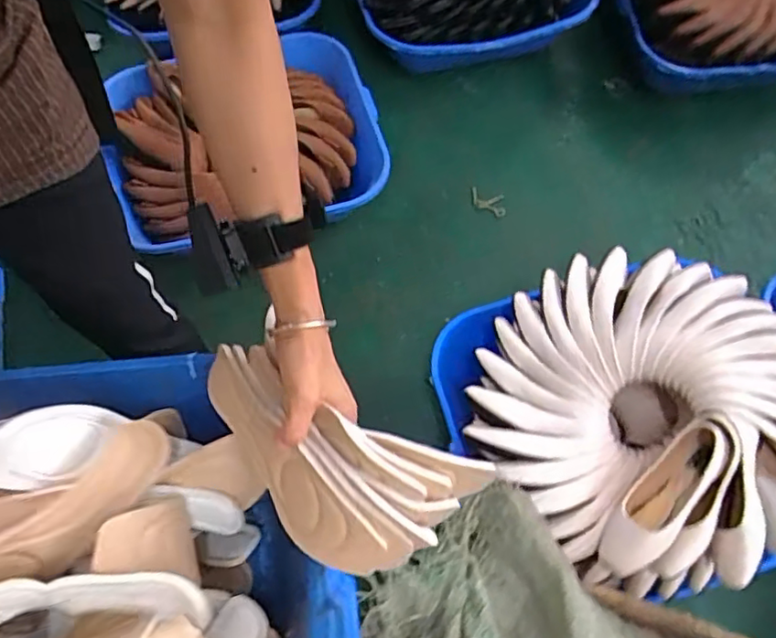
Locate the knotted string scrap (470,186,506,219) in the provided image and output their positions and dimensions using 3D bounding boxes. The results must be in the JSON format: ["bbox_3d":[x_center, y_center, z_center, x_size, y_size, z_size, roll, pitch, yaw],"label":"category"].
[{"bbox_3d":[0.240,-0.283,1.455,0.103,0.007,0.074,21,55,15],"label":"knotted string scrap"}]

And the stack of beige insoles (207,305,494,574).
[{"bbox_3d":[-0.062,0.104,0.474,0.244,0.064,0.115,28,68,22],"label":"stack of beige insoles"}]

